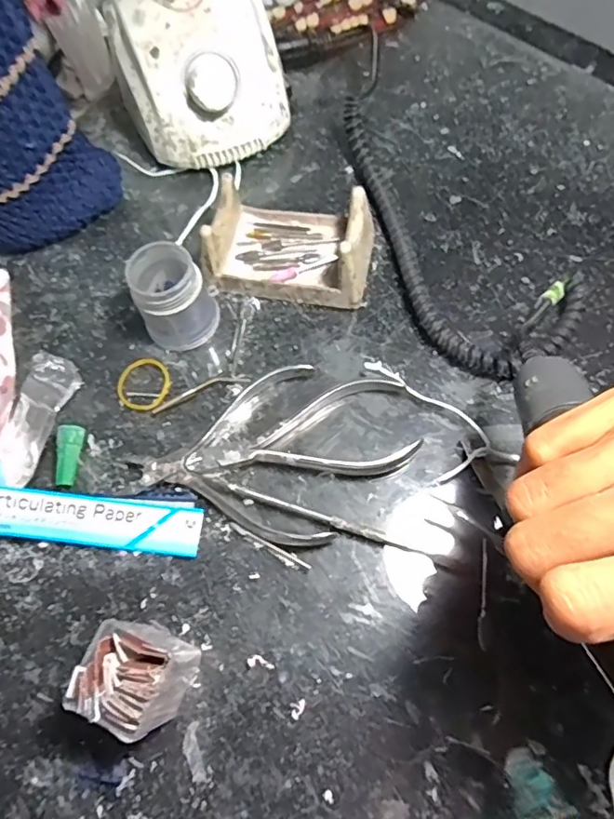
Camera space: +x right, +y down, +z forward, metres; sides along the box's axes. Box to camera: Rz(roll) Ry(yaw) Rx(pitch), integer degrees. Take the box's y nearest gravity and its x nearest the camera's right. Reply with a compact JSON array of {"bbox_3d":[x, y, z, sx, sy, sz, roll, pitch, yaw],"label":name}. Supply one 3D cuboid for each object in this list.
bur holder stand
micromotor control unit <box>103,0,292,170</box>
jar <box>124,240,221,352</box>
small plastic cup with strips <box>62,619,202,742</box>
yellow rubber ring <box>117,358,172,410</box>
[{"bbox_3d":[-0.008,-0.103,0.335,0.095,0.043,0.064,14,68,9],"label":"bur holder stand"},{"bbox_3d":[-0.079,-0.244,0.380,0.107,0.083,0.139,-18,66,-4],"label":"micromotor control unit"},{"bbox_3d":[-0.077,-0.065,0.319,0.041,0.050,0.041,-1,66,3],"label":"jar"},{"bbox_3d":[-0.071,0.113,0.235,0.035,0.056,0.034,21,69,12],"label":"small plastic cup with strips"},{"bbox_3d":[-0.096,-0.016,0.323,0.031,0.004,0.034,-1,66,3],"label":"yellow rubber ring"}]

